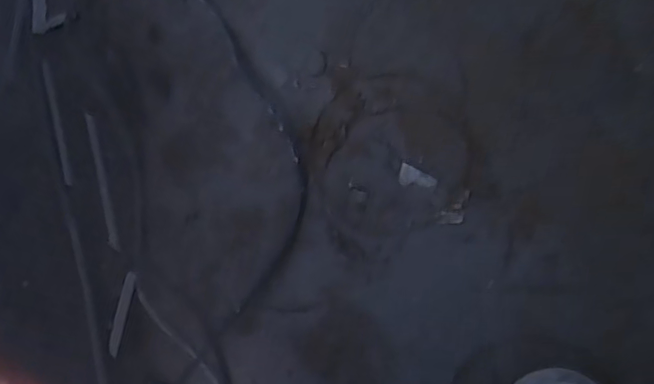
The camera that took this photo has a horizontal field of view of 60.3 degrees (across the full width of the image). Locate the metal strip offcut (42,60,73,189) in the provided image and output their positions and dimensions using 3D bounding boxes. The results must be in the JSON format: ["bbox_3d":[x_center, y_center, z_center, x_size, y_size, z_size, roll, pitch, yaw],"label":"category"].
[{"bbox_3d":[-0.307,-0.078,0.637,0.010,0.004,0.142,-13,88,8],"label":"metal strip offcut"}]

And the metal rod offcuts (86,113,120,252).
[{"bbox_3d":[-0.250,-0.011,0.626,0.010,0.004,0.153,-11,88,8],"label":"metal rod offcuts"}]

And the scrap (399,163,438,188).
[{"bbox_3d":[0.094,-0.015,0.581,0.037,0.004,0.022,13,91,8],"label":"scrap"}]

